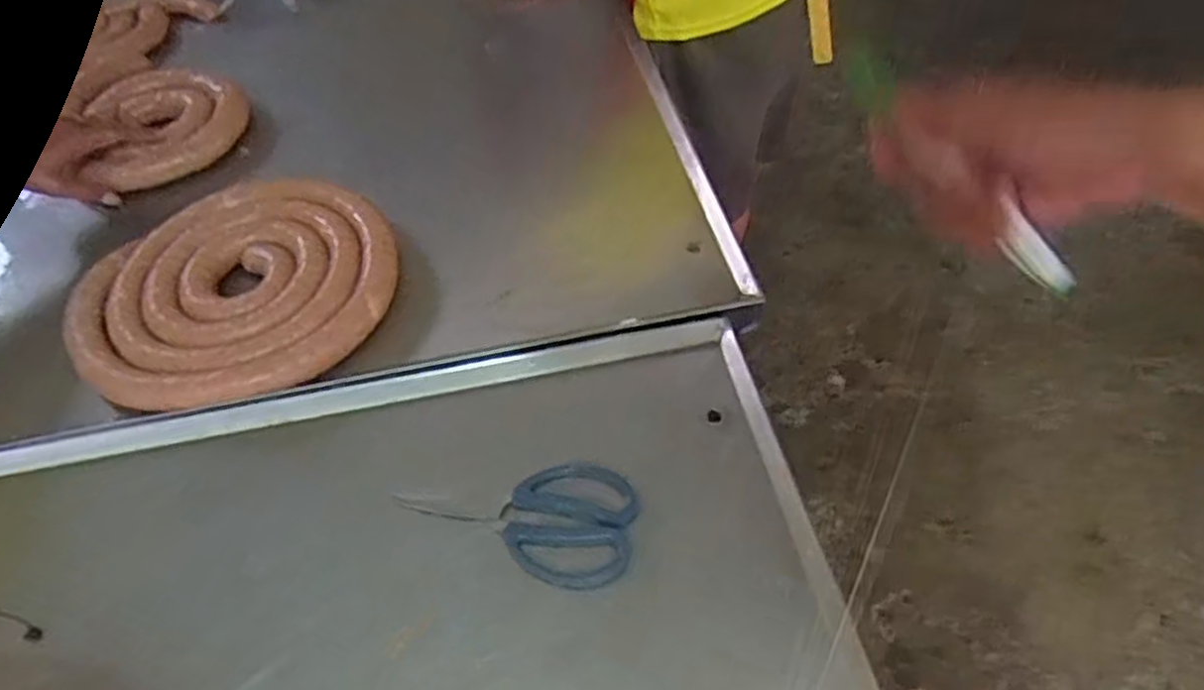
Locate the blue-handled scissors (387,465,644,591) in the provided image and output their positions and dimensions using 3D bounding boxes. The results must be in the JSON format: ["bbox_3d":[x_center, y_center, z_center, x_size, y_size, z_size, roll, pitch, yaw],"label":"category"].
[{"bbox_3d":[-0.066,0.131,0.617,0.181,0.011,0.097,9,52,8],"label":"blue-handled scissors"}]

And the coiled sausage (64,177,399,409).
[{"bbox_3d":[-0.345,-0.051,0.748,0.289,0.033,0.264,-1,51,1],"label":"coiled sausage"}]

